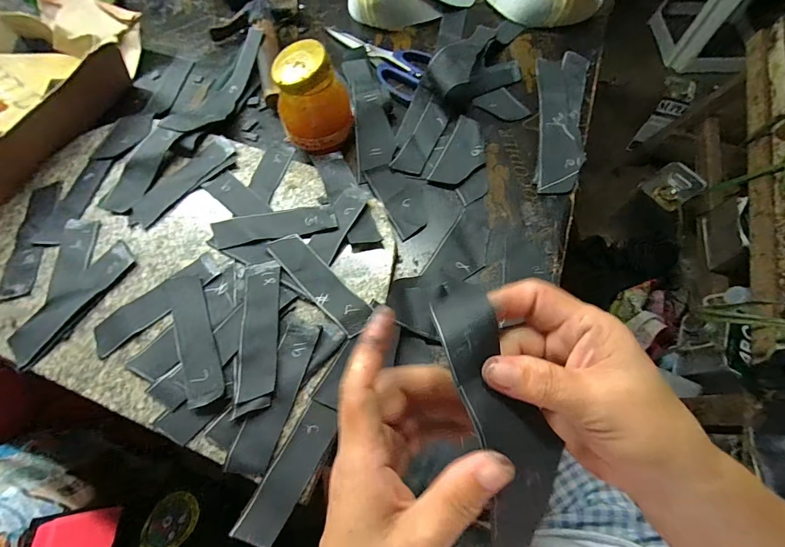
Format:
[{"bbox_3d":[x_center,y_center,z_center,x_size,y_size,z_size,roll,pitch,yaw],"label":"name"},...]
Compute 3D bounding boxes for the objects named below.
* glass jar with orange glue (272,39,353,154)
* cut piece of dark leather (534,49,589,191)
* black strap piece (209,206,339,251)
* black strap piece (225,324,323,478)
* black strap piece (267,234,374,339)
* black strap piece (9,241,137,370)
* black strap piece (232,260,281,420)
[{"bbox_3d":[-0.081,-0.170,0.380,0.061,0.095,0.061,0,65,0],"label":"glass jar with orange glue"},{"bbox_3d":[0.191,-0.176,0.428,0.054,0.011,0.206,11,65,6],"label":"cut piece of dark leather"},{"bbox_3d":[-0.112,-0.045,0.355,0.116,0.006,0.032,-9,61,-2],"label":"black strap piece"},{"bbox_3d":[-0.089,0.094,0.292,0.029,0.005,0.115,16,66,8],"label":"black strap piece"},{"bbox_3d":[-0.064,0.006,0.329,0.030,0.006,0.112,-39,70,-22],"label":"black strap piece"},{"bbox_3d":[-0.281,0.022,0.329,0.035,0.004,0.118,34,69,15],"label":"black strap piece"},{"bbox_3d":[-0.109,0.048,0.308,0.030,0.004,0.123,-3,66,-5],"label":"black strap piece"}]

